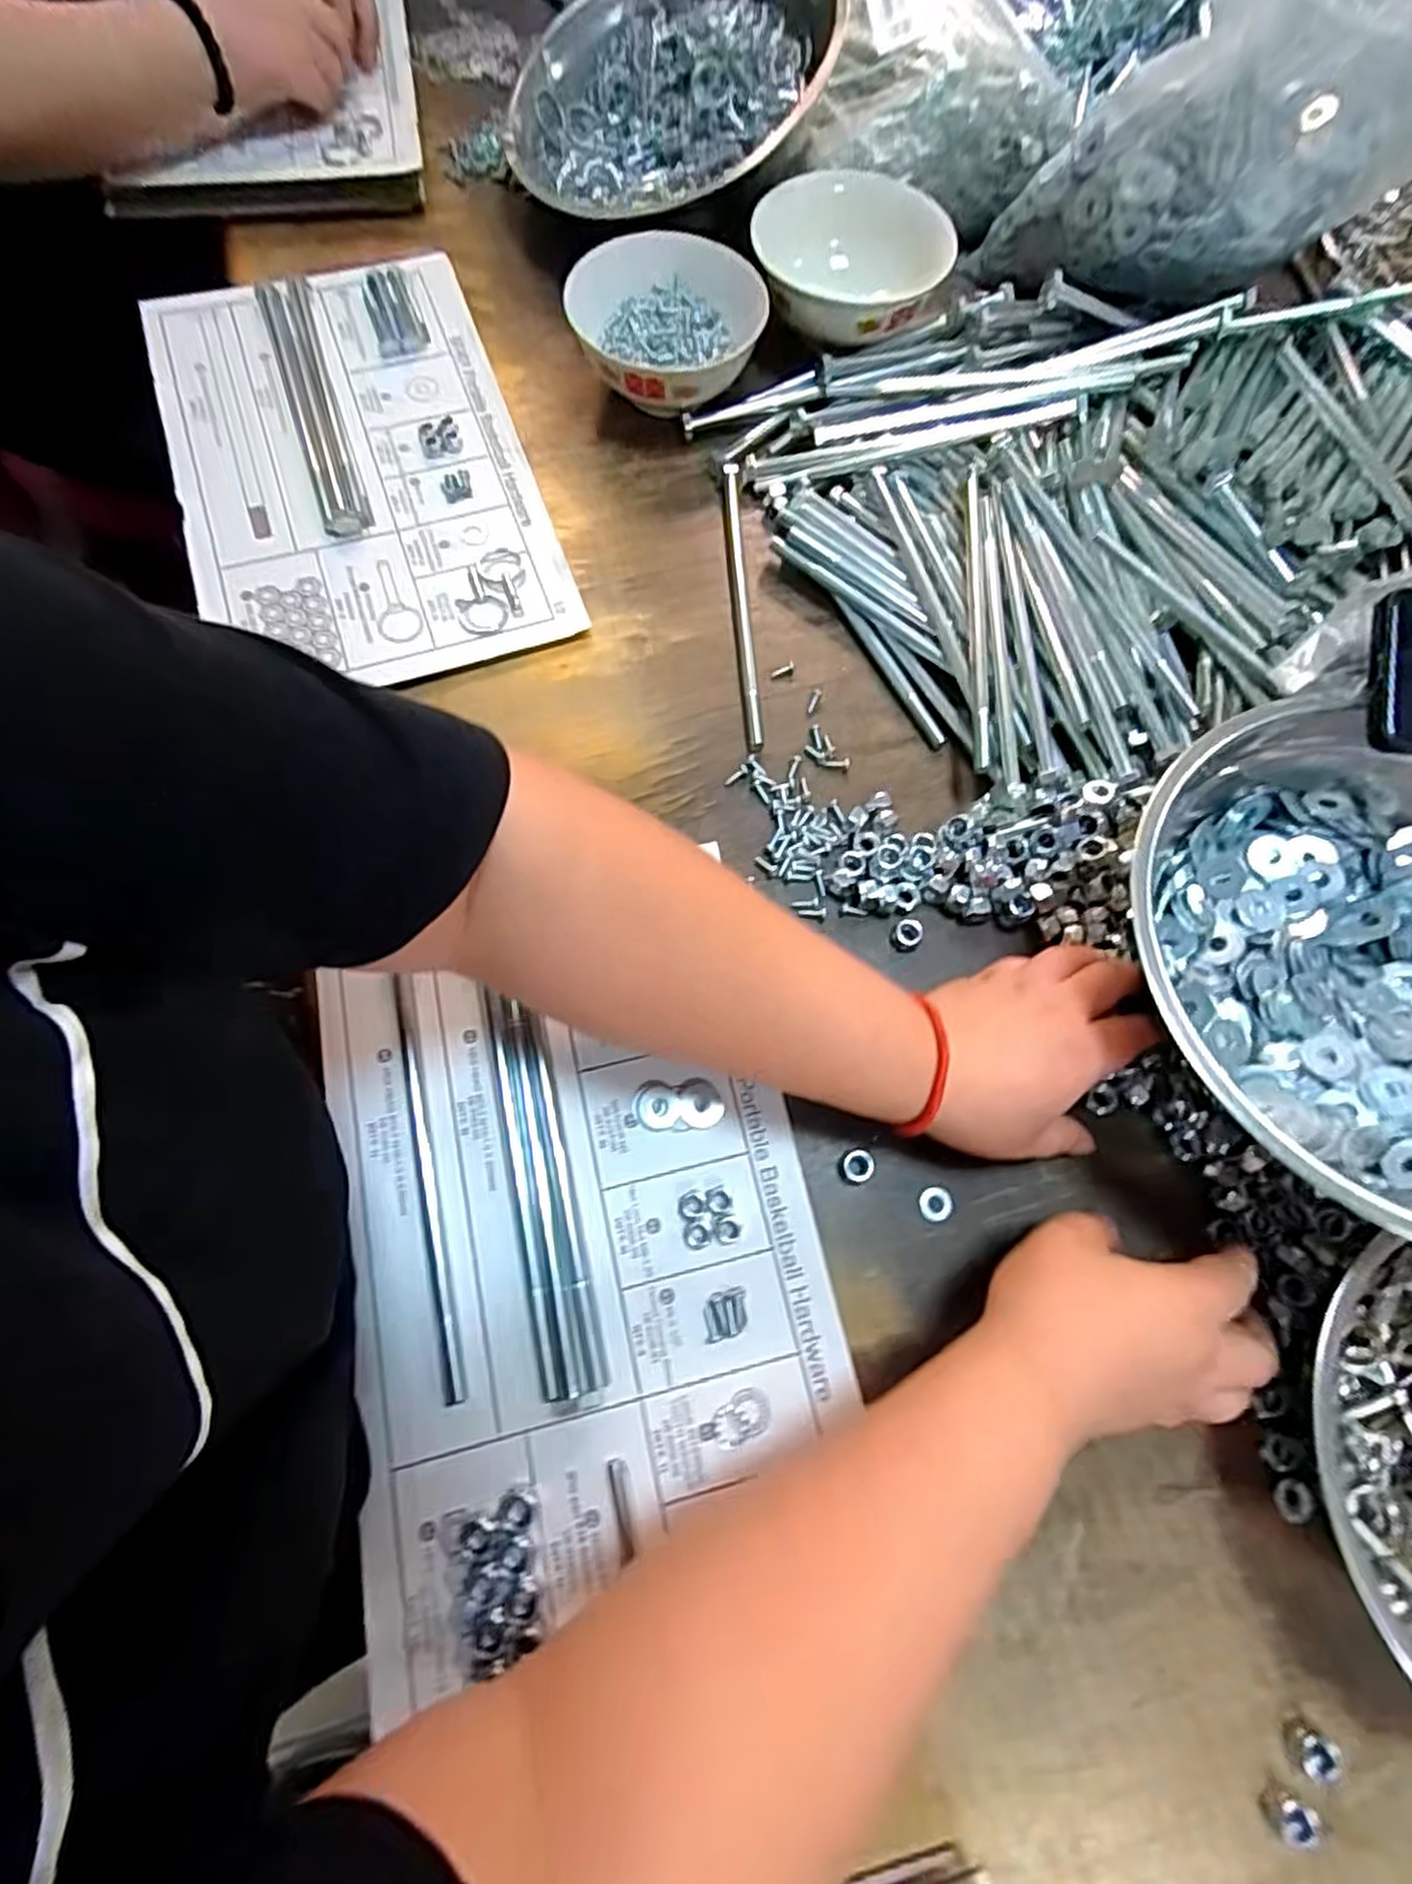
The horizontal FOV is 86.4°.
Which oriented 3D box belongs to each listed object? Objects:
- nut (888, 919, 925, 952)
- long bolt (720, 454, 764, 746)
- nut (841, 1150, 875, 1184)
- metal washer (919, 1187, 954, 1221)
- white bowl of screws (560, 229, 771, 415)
[{"bbox_3d":[0.112,-0.004,0.419,0.016,0.009,0.019,30,74,7],"label":"nut"},{"bbox_3d":[0.023,-0.221,0.487,0.011,0.009,0.218,-3,73,-3],"label":"long bolt"},{"bbox_3d":[0.076,0.113,0.378,0.015,0.009,0.016,1,73,-2],"label":"nut"},{"bbox_3d":[0.116,0.131,0.377,0.017,0.004,0.016,1,73,-2],"label":"metal washer"},{"bbox_3d":[-0.025,-0.421,0.523,0.128,0.056,0.125,1,73,-2],"label":"white bowl of screws"}]

